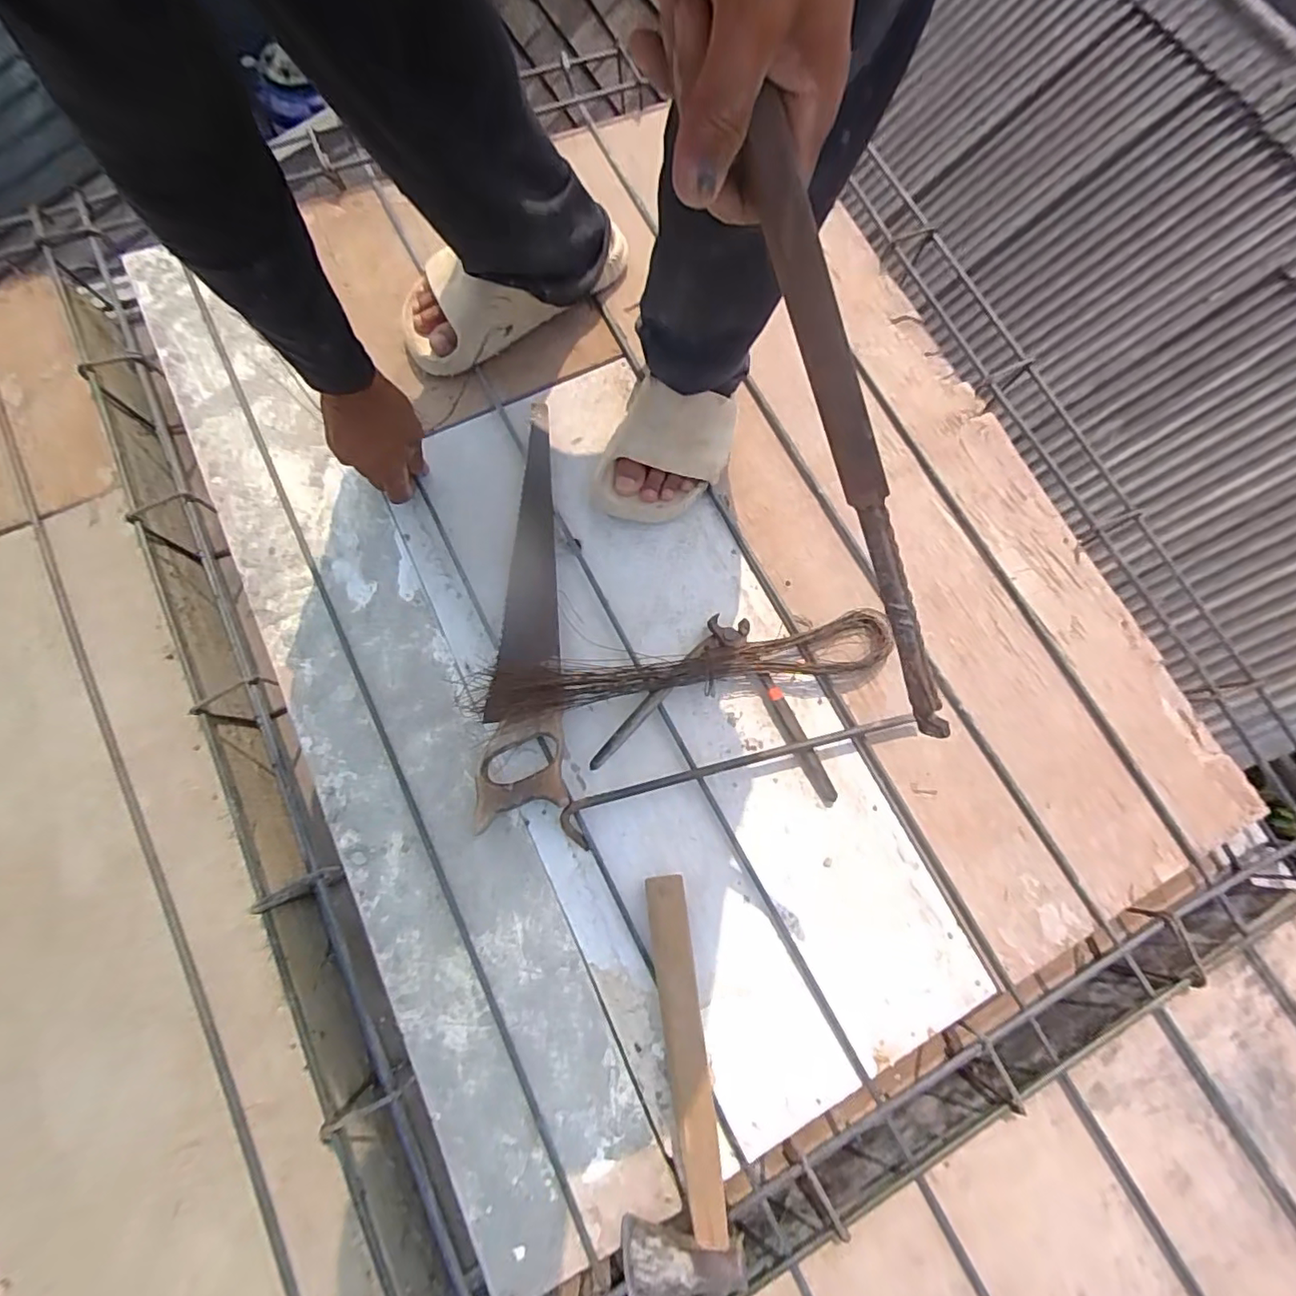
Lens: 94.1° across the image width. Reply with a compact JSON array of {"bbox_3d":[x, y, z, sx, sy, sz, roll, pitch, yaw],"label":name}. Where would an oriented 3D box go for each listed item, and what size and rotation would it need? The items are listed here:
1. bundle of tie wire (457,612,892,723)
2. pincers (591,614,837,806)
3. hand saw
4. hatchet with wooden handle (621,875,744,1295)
[{"bbox_3d":[0.036,0.025,0.624,0.442,0.036,0.064,-9,77,-4],"label":"bundle of tie wire"},{"bbox_3d":[0.081,0.054,0.627,0.243,0.033,0.175,9,76,1],"label":"pincers"},{"bbox_3d":[-0.130,-0.053,0.640,0.079,0.030,0.446,-1,77,-2],"label":"hand saw"},{"bbox_3d":[0.015,0.373,0.533,0.090,0.046,0.318,-4,77,-2],"label":"hatchet with wooden handle"}]

